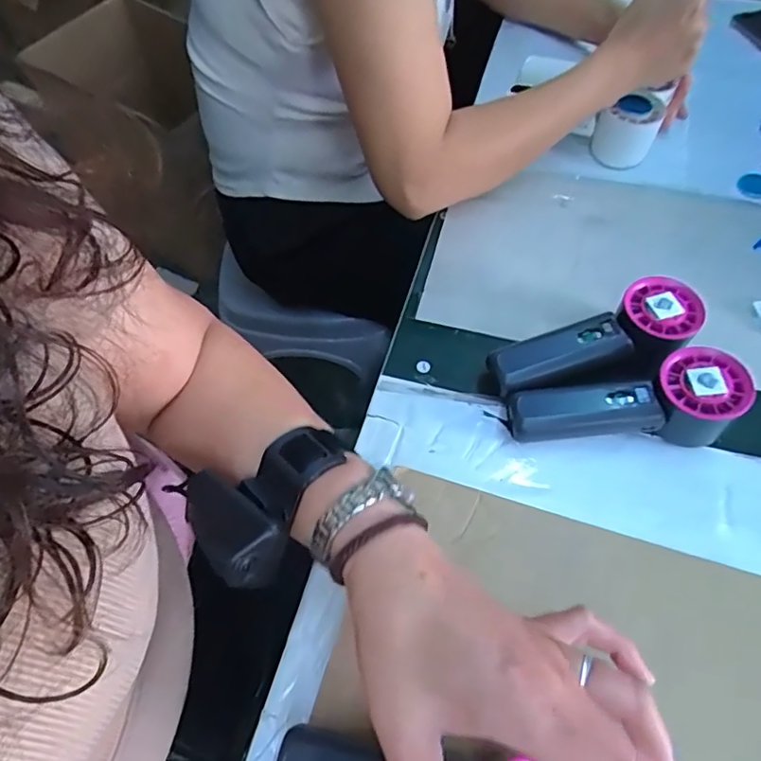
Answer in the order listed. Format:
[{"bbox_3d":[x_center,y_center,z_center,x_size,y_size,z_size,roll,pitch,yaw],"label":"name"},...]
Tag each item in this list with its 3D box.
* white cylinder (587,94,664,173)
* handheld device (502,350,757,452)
[{"bbox_3d":[0.241,-0.245,0.549,0.058,0.055,0.056,21,61,12],"label":"white cylinder"},{"bbox_3d":[0.172,0.020,0.394,0.152,0.056,0.051,-5,59,-3],"label":"handheld device"}]

